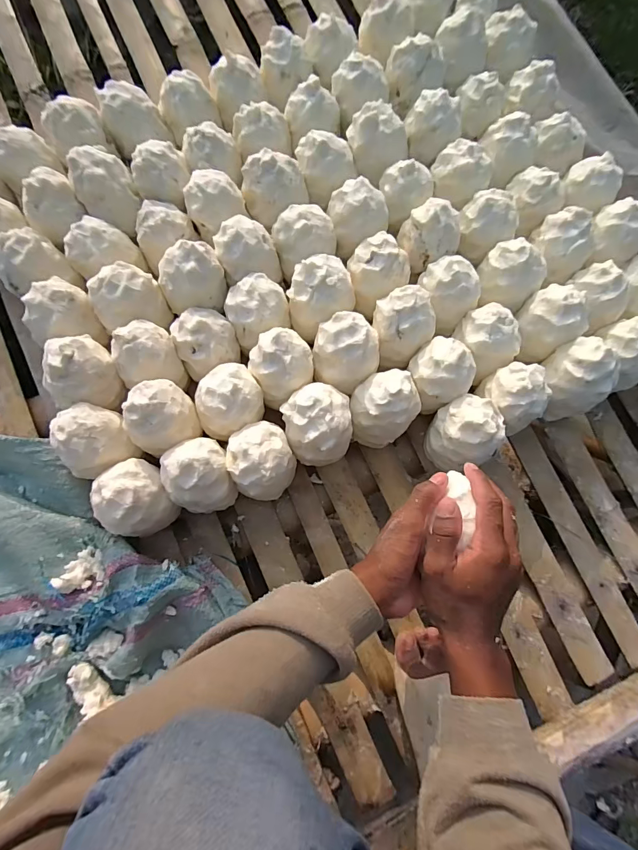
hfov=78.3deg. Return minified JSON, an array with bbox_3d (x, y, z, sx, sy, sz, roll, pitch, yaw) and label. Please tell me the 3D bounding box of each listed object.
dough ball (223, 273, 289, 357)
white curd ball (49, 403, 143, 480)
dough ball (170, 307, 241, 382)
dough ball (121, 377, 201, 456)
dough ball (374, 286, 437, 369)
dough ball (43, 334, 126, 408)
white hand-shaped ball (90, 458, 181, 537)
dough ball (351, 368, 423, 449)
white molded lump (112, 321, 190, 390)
[{"bbox_3d":[-0.081,-0.149,0.510,0.080,0.067,0.074,1,77,-4],"label":"dough ball"},{"bbox_3d":[-0.264,0.017,0.454,0.071,0.061,0.075,1,77,-4],"label":"white curd ball"},{"bbox_3d":[-0.146,-0.106,0.498,0.075,0.066,0.071,1,77,-4],"label":"dough ball"},{"bbox_3d":[-0.191,-0.007,0.465,0.084,0.079,0.071,-34,81,-11],"label":"dough ball"},{"bbox_3d":[0.112,-0.126,0.499,0.075,0.068,0.080,1,77,-4],"label":"dough ball"},{"bbox_3d":[-0.282,-0.063,0.465,0.071,0.067,0.079,-2,77,-4],"label":"dough ball"},{"bbox_3d":[-0.218,0.088,0.455,0.077,0.078,0.084,1,77,-4],"label":"white hand-shaped ball"},{"bbox_3d":[0.080,-0.019,0.513,0.078,0.112,0.086,40,82,4],"label":"dough ball"},{"bbox_3d":[-0.213,-0.083,0.485,0.075,0.074,0.072,1,77,-4],"label":"white molded lump"}]

